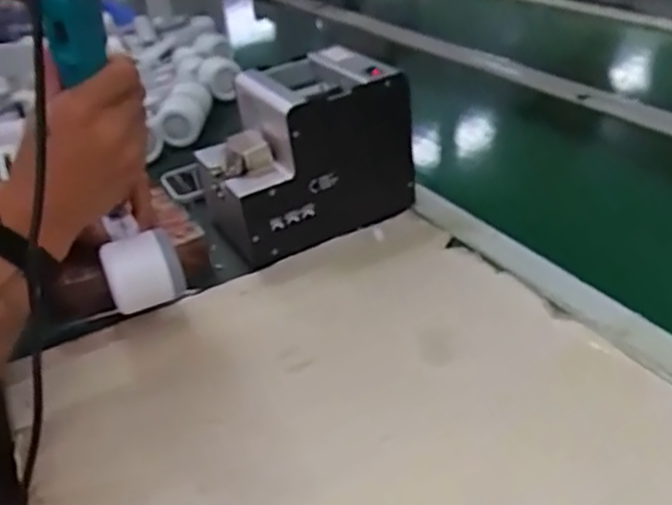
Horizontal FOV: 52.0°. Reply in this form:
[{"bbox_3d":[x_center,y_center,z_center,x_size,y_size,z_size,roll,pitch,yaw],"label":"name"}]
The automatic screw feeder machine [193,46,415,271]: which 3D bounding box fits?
[{"bbox_3d":[-0.033,-0.093,0.688,0.195,0.167,0.127,-22,35,-23],"label":"automatic screw feeder machine"}]

